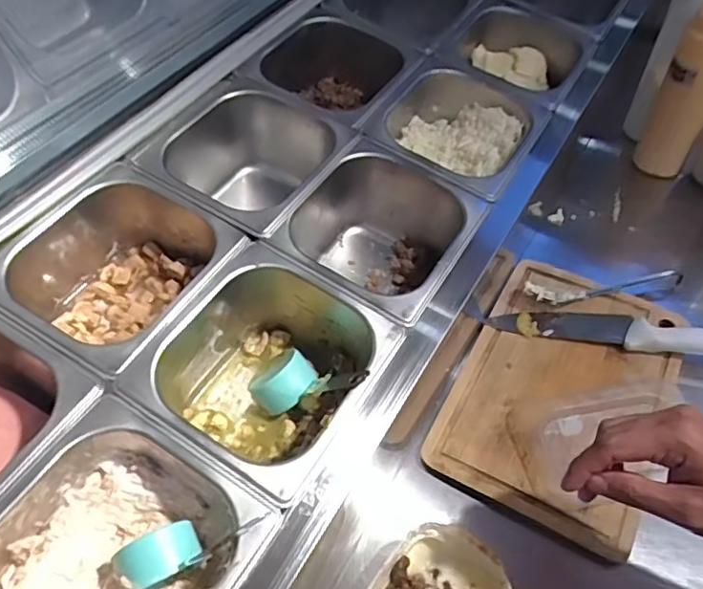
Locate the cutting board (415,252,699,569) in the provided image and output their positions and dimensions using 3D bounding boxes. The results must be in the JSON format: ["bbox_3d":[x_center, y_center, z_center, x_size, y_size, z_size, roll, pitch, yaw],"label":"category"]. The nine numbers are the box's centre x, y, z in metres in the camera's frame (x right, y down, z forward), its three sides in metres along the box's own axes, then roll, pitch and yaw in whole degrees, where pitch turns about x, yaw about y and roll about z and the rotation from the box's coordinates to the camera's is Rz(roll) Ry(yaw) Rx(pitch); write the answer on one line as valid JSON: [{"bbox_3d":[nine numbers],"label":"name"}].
[{"bbox_3d":[0.219,0.090,0.603,0.194,0.026,0.291,24,56,19],"label":"cutting board"}]

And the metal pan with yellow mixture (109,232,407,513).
[{"bbox_3d":[-0.067,0.069,0.486,0.160,0.096,0.172,25,56,20],"label":"metal pan with yellow mixture"}]

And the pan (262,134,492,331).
[{"bbox_3d":[0.018,-0.049,0.583,0.181,0.111,0.172,25,56,20],"label":"pan"}]

